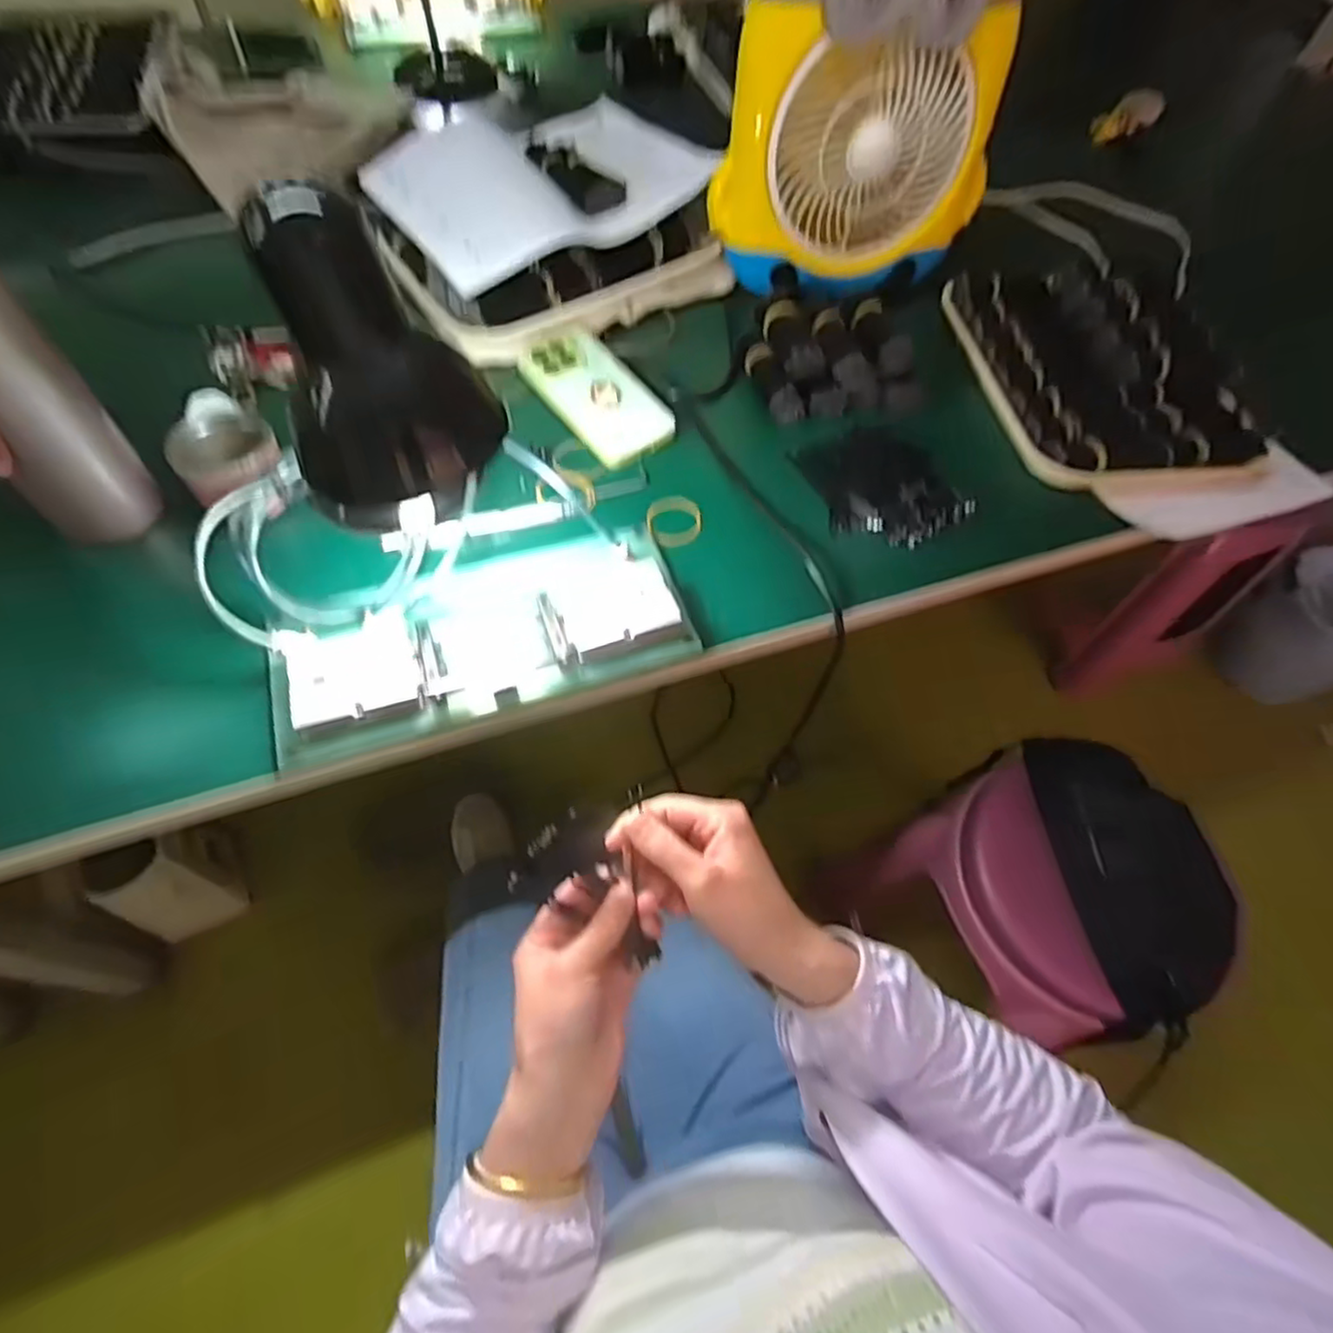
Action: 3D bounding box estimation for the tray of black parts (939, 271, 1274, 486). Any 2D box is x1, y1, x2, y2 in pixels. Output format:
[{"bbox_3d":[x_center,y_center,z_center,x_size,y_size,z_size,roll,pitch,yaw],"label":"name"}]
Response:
[{"bbox_3d":[0.406,-0.298,0.654,0.217,0.062,0.316,-7,61,-8],"label":"tray of black parts"}]

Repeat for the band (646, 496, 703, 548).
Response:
[{"bbox_3d":[0.007,-0.116,0.545,0.044,0.009,0.046,2,60,-3],"label":"band"}]

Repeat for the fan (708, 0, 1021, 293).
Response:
[{"bbox_3d":[0.177,-0.481,0.604,0.254,0.250,0.085,-7,61,-8],"label":"fan"}]

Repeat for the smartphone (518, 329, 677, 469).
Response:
[{"bbox_3d":[-0.061,-0.243,0.602,0.080,0.016,0.152,-32,73,-13],"label":"smartphone"}]

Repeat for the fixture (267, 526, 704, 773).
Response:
[{"bbox_3d":[-0.124,-0.024,0.468,0.277,0.031,0.116,-18,63,-14],"label":"fixture"}]

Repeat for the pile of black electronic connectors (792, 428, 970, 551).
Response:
[{"bbox_3d":[0.180,-0.155,0.569,0.112,0.021,0.124,-25,65,-17],"label":"pile of black electronic connectors"}]

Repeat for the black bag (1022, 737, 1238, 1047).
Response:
[{"bbox_3d":[0.471,0.204,0.686,0.141,0.075,0.284,2,60,-3],"label":"black bag"}]

